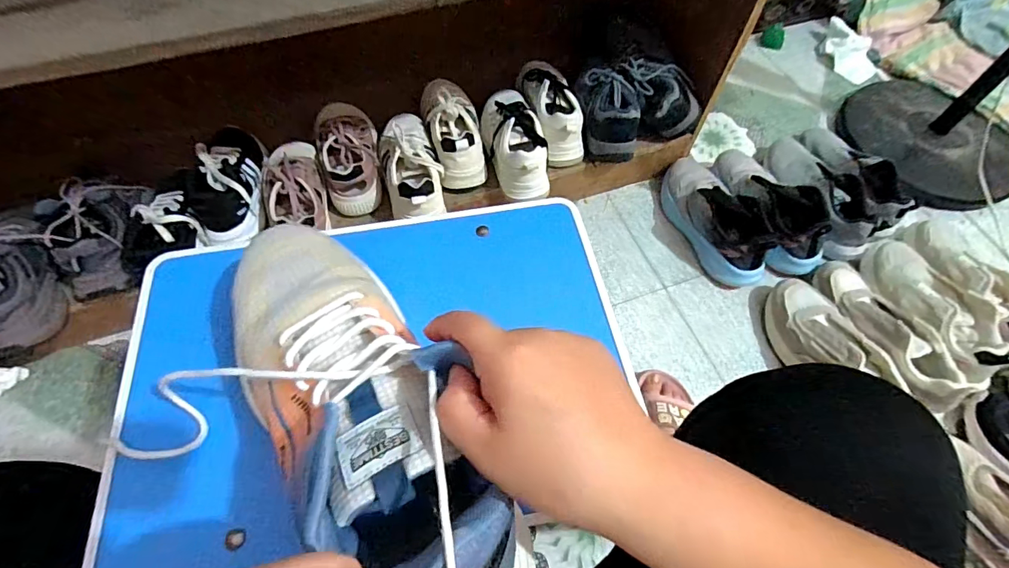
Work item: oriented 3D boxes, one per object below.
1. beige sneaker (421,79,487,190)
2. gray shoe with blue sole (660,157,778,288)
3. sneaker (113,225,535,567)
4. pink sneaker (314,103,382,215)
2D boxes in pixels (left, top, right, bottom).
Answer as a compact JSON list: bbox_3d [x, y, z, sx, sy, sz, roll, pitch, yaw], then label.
[{"bbox_3d":[-0.091,-0.284,0.826,0.092,0.084,0.224,-14,62,-8],"label":"beige sneaker"},{"bbox_3d":[0.395,-0.131,0.887,0.108,0.095,0.279,-14,62,-8],"label":"gray shoe with blue sole"},{"bbox_3d":[-0.077,0.064,0.251,0.092,0.086,0.253,-36,60,-18],"label":"sneaker"},{"bbox_3d":[-0.271,-0.232,0.813,0.100,0.082,0.233,-15,62,-9],"label":"pink sneaker"}]

